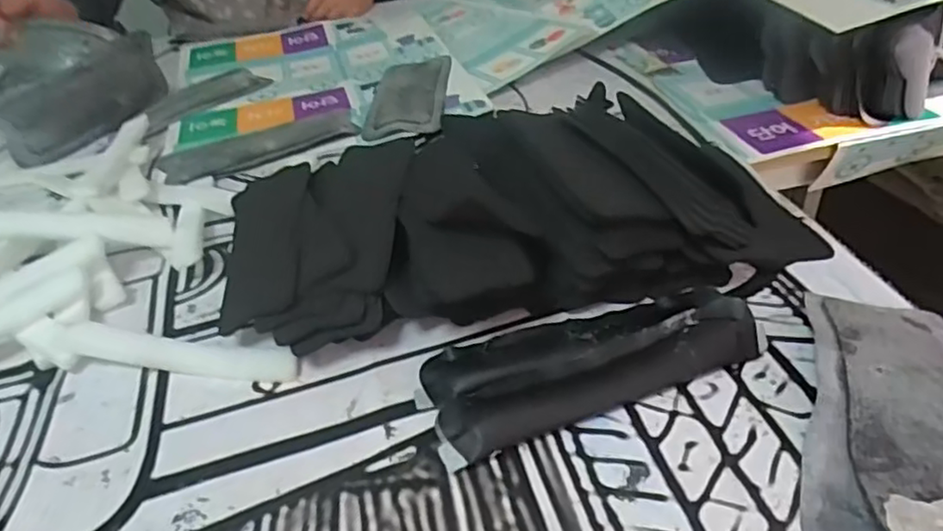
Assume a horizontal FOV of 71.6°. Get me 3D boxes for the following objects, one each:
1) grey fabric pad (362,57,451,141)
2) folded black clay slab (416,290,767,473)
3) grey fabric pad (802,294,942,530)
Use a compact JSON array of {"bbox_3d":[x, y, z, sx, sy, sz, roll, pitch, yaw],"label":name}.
[{"bbox_3d":[-0.079,-0.216,0.840,0.097,0.018,0.222,-3,36,4],"label":"grey fabric pad"},{"bbox_3d":[0.079,0.062,0.451,0.228,0.024,0.089,-17,37,-14],"label":"folded black clay slab"},{"bbox_3d":[0.250,0.089,0.383,0.095,0.028,0.207,9,39,20],"label":"grey fabric pad"}]

